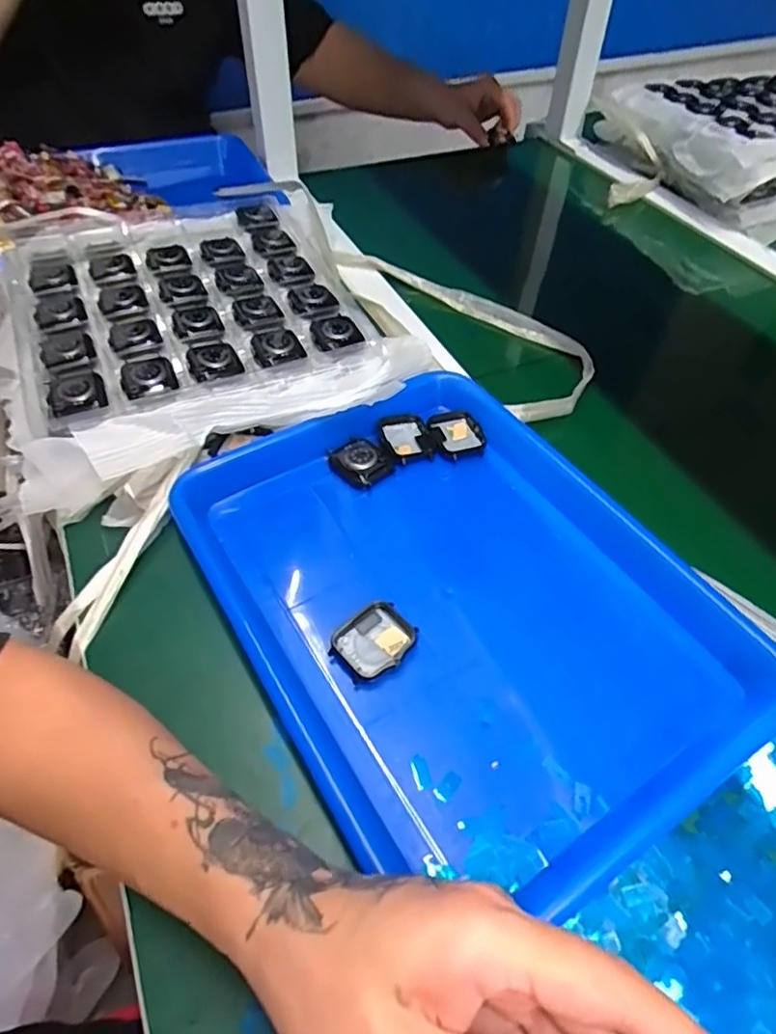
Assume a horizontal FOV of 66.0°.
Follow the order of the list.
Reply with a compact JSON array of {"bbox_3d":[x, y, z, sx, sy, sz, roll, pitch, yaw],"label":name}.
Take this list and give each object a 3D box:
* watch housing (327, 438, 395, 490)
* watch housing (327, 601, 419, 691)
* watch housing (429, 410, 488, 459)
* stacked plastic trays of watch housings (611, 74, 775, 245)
[{"bbox_3d":[-0.021,-0.041,0.453,0.037,0.011,0.044,-26,56,-20],"label":"watch housing"},{"bbox_3d":[-0.009,0.075,0.355,0.039,0.015,0.046,38,60,26],"label":"watch housing"},{"bbox_3d":[0.055,-0.065,0.472,0.036,0.010,0.045,-10,52,-9],"label":"watch housing"},{"bbox_3d":[0.501,-0.488,0.789,0.320,0.091,0.314,-20,54,-16],"label":"stacked plastic trays of watch housings"}]

